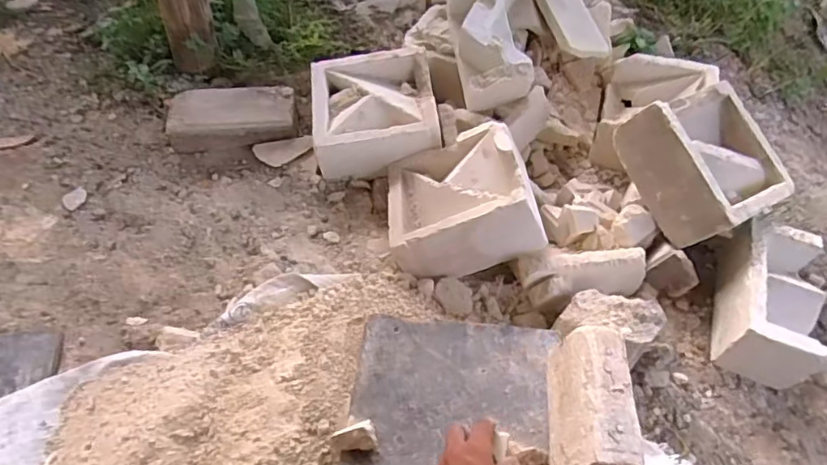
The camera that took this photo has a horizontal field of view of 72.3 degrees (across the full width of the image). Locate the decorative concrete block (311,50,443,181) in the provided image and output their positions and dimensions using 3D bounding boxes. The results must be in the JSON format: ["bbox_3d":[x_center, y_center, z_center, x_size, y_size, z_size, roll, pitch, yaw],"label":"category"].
[{"bbox_3d":[-0.066,-0.201,0.952,0.202,0.088,0.223,-5,53,-6],"label":"decorative concrete block"}]

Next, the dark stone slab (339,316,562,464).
[{"bbox_3d":[0.046,0.210,0.639,0.232,0.021,0.244,6,53,2],"label":"dark stone slab"}]

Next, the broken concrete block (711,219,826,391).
[{"bbox_3d":[0.493,0.084,0.777,0.115,0.092,0.222,17,54,10],"label":"broken concrete block"}]

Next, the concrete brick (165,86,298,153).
[{"bbox_3d":[-0.315,-0.196,0.994,0.212,0.065,0.105,-5,53,-6],"label":"concrete brick"}]

